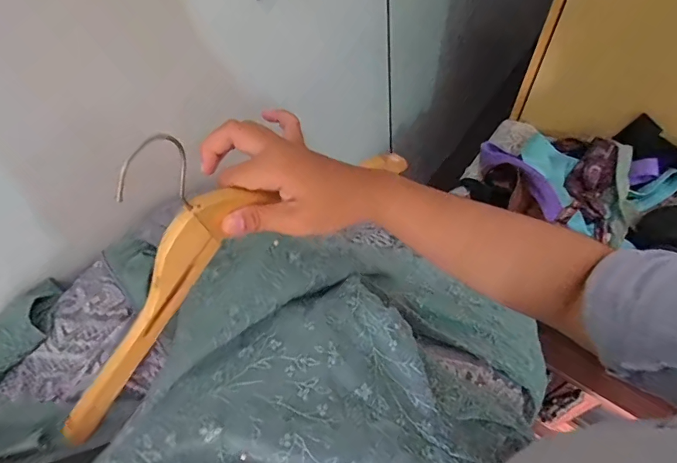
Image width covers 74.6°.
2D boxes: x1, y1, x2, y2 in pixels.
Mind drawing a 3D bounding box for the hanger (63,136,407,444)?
[{"bbox_3d":[-0.073,0.001,0.337,0.364,0.179,0.016,-38,63,-22],"label":"hanger"}]

